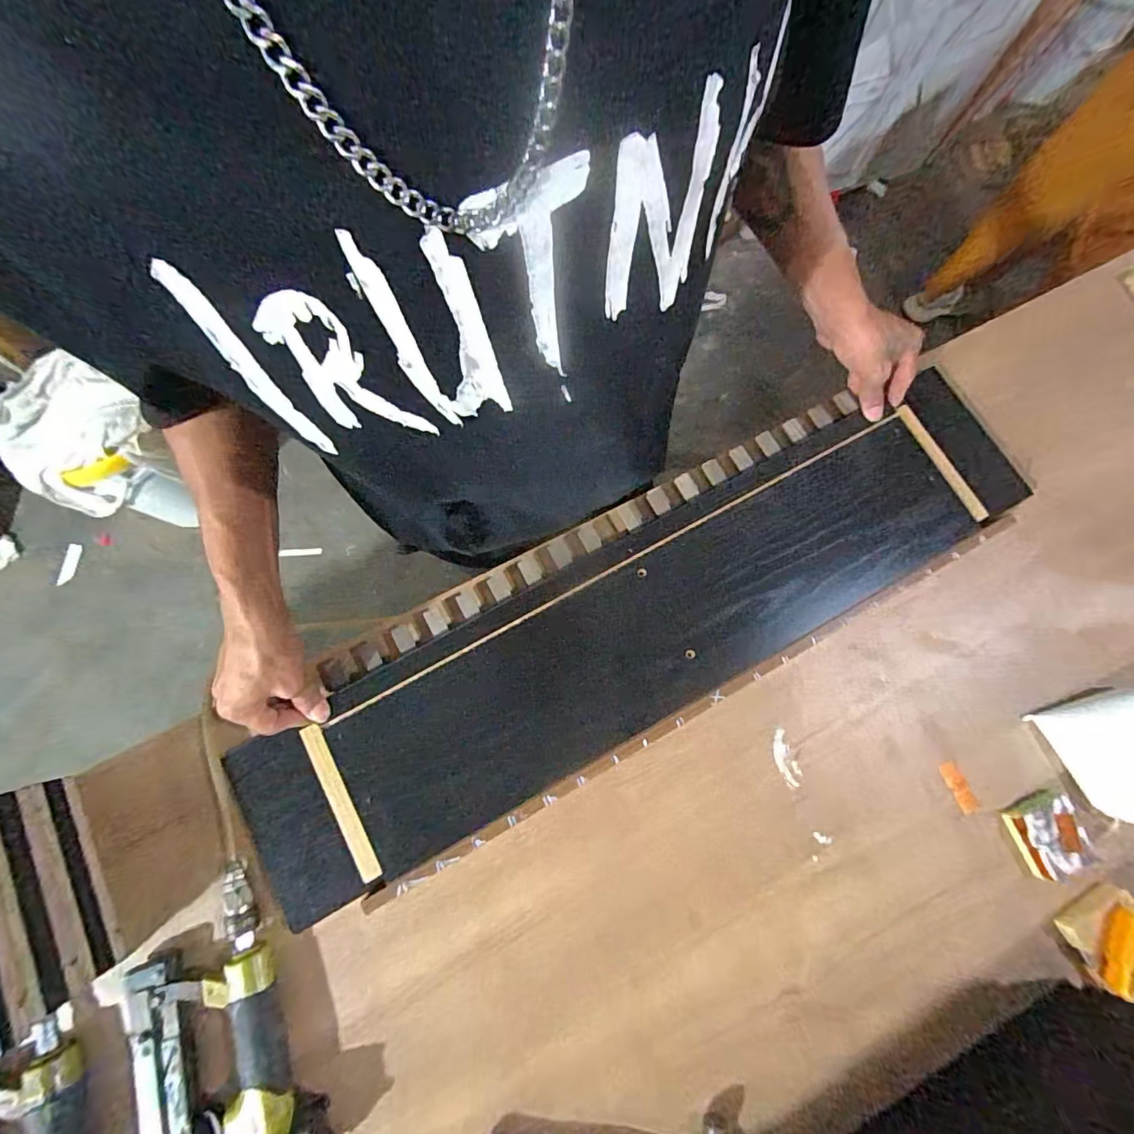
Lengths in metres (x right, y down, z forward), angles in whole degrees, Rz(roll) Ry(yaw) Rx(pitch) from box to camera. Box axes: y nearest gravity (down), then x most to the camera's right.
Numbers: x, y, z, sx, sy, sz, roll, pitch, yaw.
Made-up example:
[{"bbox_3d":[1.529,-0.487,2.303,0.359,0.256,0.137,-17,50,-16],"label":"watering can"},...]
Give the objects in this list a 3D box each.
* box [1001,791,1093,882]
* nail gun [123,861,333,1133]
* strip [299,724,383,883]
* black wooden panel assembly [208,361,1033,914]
[{"bbox_3d":[0.478,0.265,0.489,0.066,0.013,0.068,-23,78,-7],"label":"box"},{"bbox_3d":[-0.307,0.412,0.425,0.132,0.041,0.233,-27,79,-8],"label":"nail gun"},{"bbox_3d":[-0.212,0.218,0.458,0.023,0.005,0.146,-30,78,0],"label":"strip"},{"bbox_3d":[0.081,0.042,0.517,0.870,0.040,0.217,-28,79,-6],"label":"black wooden panel assembly"}]

